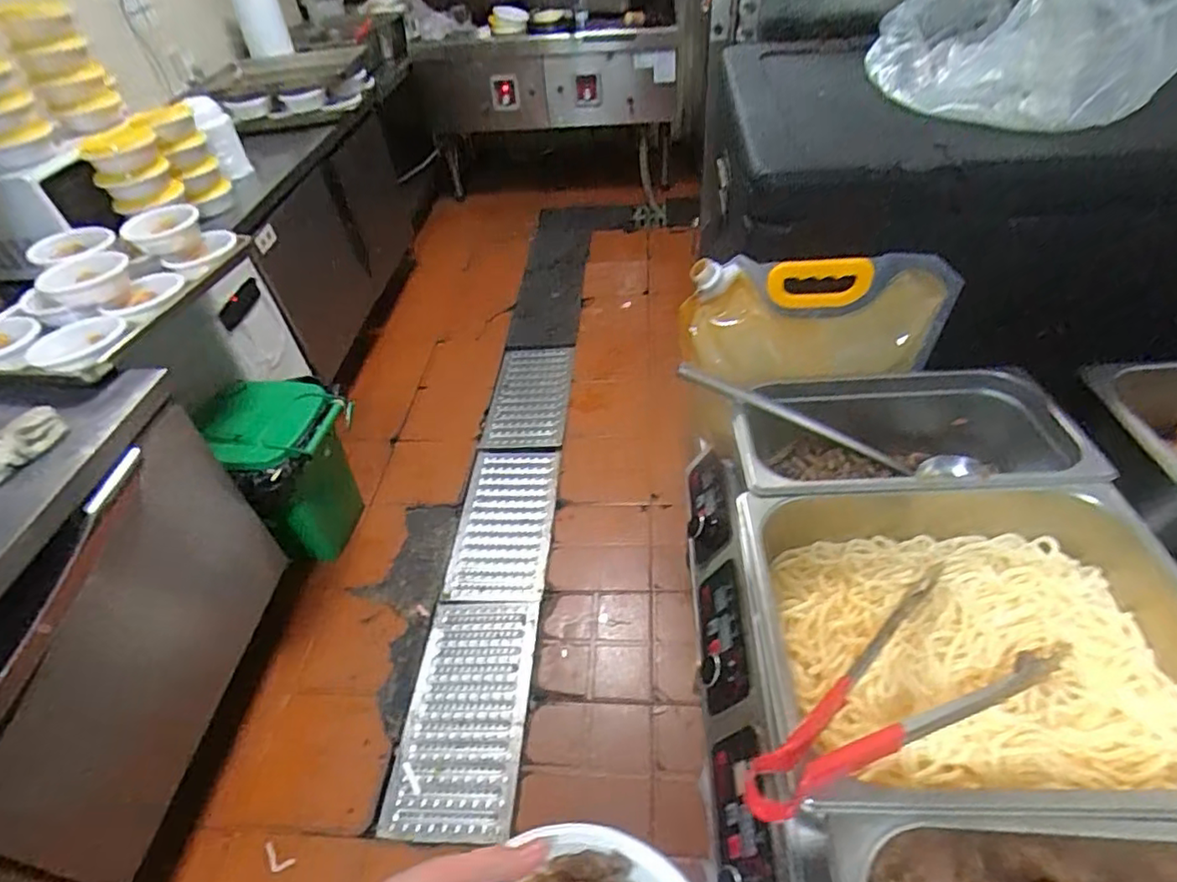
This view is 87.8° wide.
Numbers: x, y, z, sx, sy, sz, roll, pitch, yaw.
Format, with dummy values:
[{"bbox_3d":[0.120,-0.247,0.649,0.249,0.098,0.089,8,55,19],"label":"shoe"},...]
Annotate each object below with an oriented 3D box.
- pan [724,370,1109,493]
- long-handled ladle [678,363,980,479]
[{"bbox_3d":[0.321,0.016,0.634,0.338,0.112,0.169,-3,44,3],"label":"pan"},{"bbox_3d":[0.259,-0.016,0.664,0.354,0.049,0.030,18,44,-11],"label":"long-handled ladle"}]

